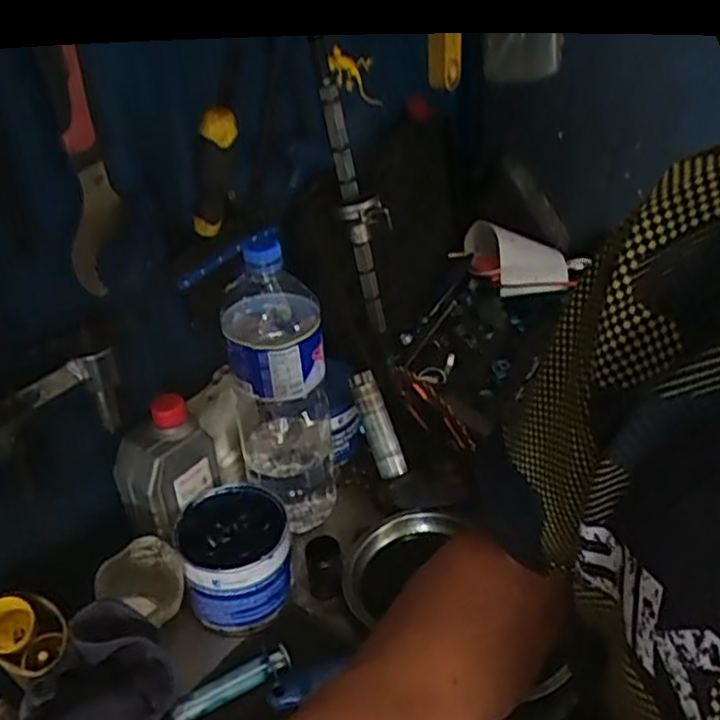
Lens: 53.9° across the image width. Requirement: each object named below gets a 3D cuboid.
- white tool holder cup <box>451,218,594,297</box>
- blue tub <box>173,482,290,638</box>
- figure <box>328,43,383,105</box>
[{"bbox_3d":[0.216,-0.141,0.960,0.174,0.082,0.076,5,37,13],"label":"white tool holder cup"},{"bbox_3d":[-0.114,0.186,0.662,0.092,0.089,0.100,-3,35,2],"label":"blue tub"},{"bbox_3d":[-0.004,-0.318,0.777,0.010,0.048,0.138,12,9,23],"label":"figure"}]

